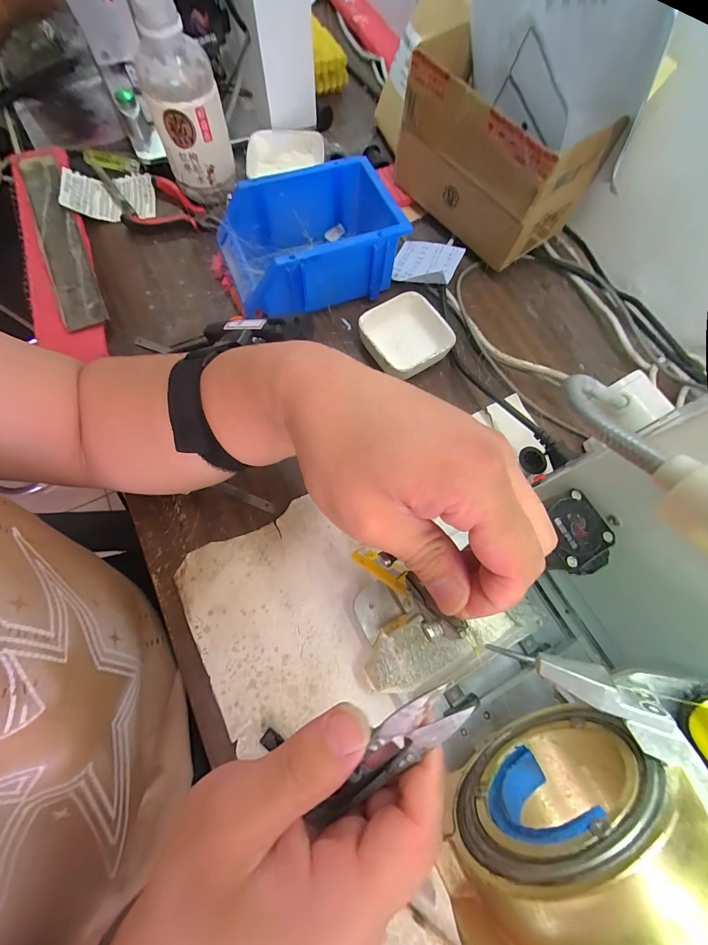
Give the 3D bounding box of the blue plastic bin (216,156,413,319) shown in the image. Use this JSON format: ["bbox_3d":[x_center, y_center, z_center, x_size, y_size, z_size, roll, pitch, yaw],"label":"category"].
[{"bbox_3d":[-0.049,-0.252,0.386,0.185,0.079,0.132,-21,74,-10],"label":"blue plastic bin"}]

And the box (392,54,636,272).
[{"bbox_3d":[0.152,-0.353,0.398,0.109,0.124,0.204,-40,78,-14],"label":"box"}]

